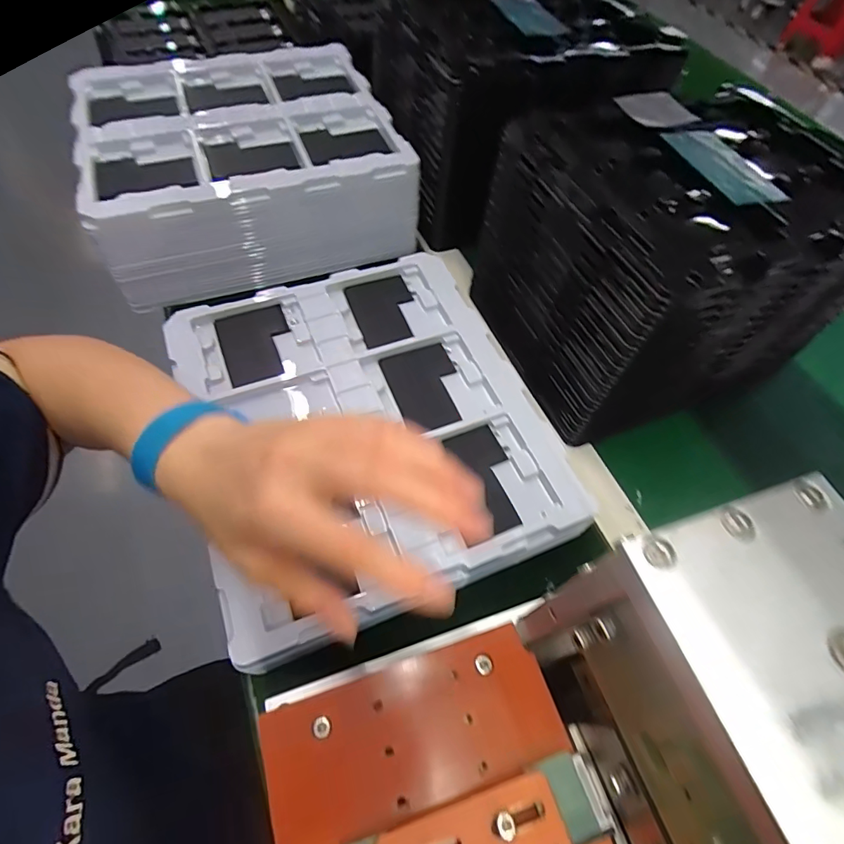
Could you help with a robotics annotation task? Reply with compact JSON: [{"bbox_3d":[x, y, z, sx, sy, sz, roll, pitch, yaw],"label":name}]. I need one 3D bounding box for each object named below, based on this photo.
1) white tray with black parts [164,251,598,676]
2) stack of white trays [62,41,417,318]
[{"bbox_3d":[-0.051,0.003,0.419,0.272,0.052,0.322,-19,62,-15],"label":"white tray with black parts"},{"bbox_3d":[-0.204,-0.305,0.568,0.328,0.116,0.306,-14,61,-12],"label":"stack of white trays"}]

